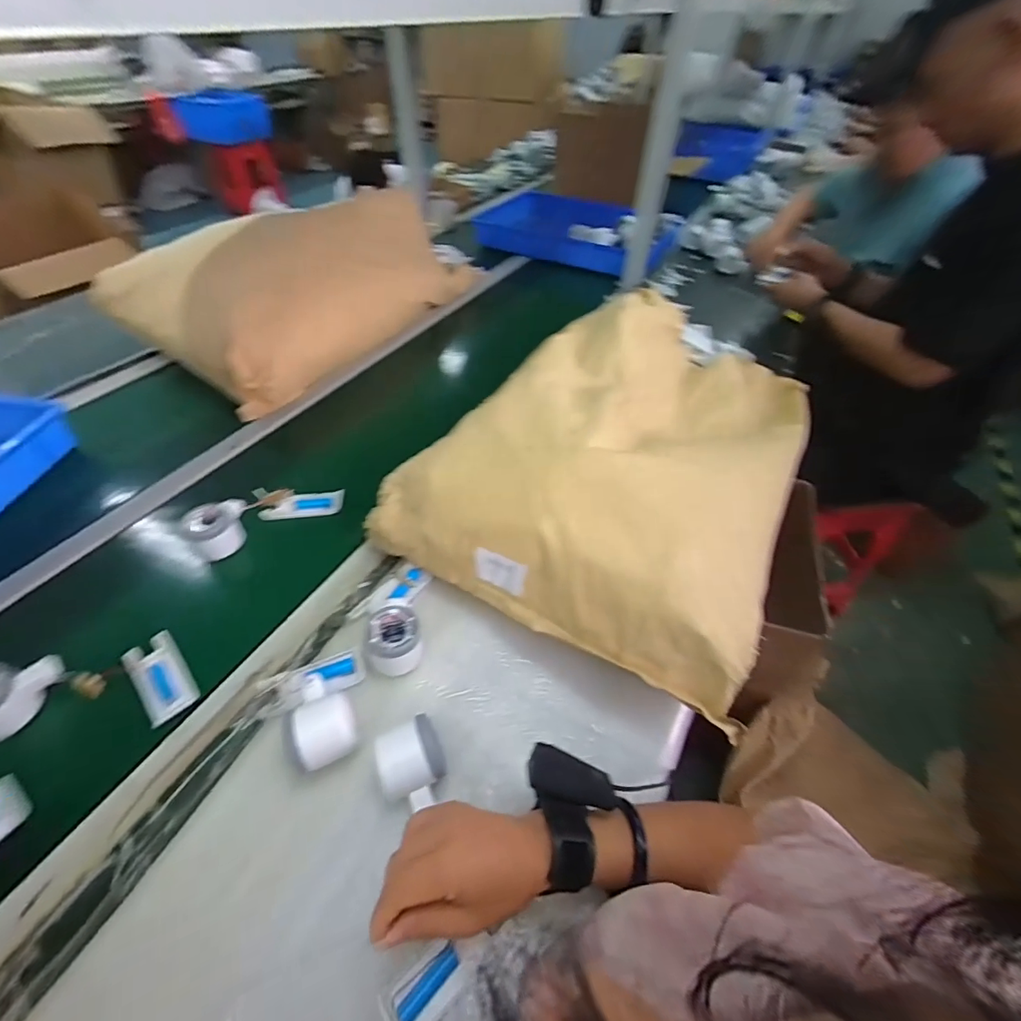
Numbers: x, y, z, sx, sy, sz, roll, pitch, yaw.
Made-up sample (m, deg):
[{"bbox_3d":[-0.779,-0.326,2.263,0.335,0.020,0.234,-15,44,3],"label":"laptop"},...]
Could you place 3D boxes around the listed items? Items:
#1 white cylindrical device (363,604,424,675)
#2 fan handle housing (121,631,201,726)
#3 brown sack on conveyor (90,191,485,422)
[{"bbox_3d":[-0.127,0.145,0.512,0.059,0.054,0.060,1,47,-2],"label":"white cylindrical device"},{"bbox_3d":[-0.379,0.179,0.505,0.045,0.011,0.103,-33,57,-28],"label":"fan handle housing"},{"bbox_3d":[-0.387,-0.475,0.950,0.371,0.206,0.660,26,51,20],"label":"brown sack on conveyor"}]

